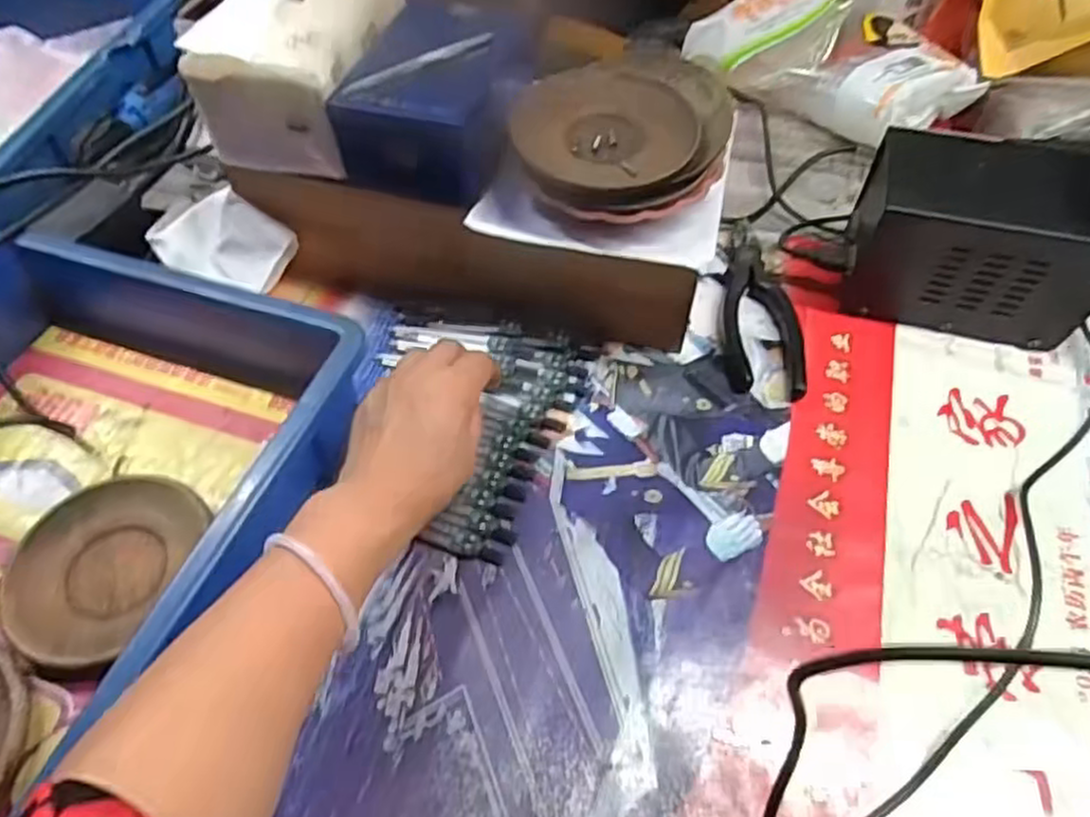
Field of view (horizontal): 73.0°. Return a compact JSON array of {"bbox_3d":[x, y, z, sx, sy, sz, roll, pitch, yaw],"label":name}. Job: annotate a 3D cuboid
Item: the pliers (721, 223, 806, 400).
[{"bbox_3d":[0.161,-0.076,0.551,0.055,0.021,0.154,4,54,4],"label":"pliers"}]

